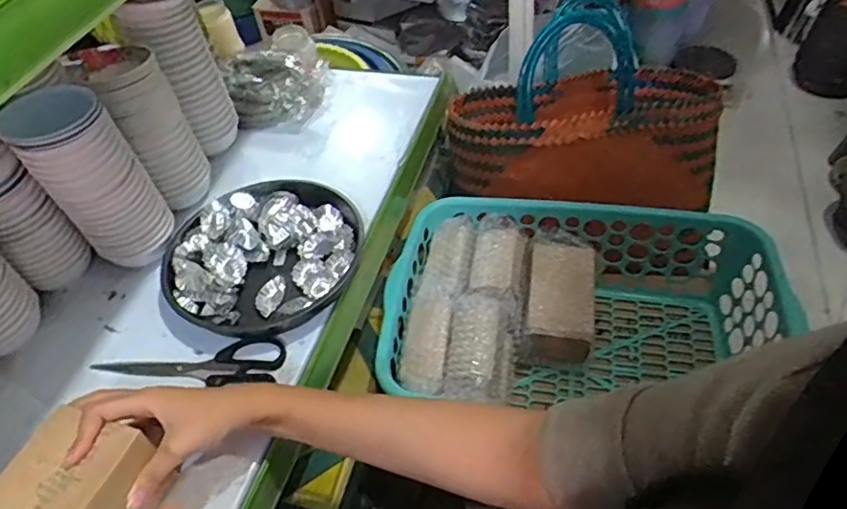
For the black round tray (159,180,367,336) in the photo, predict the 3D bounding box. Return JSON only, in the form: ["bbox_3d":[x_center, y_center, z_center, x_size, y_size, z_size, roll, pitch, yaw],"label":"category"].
[{"bbox_3d":[-0.172,-0.001,0.681,0.191,0.034,0.213,30,57,29],"label":"black round tray"}]

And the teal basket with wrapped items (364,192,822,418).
[{"bbox_3d":[0.188,0.088,0.778,0.455,0.141,0.296,3,48,9],"label":"teal basket with wrapped items"}]

